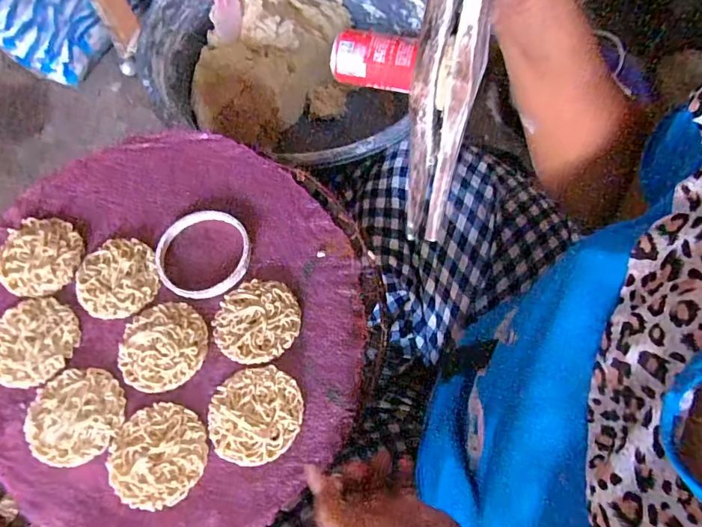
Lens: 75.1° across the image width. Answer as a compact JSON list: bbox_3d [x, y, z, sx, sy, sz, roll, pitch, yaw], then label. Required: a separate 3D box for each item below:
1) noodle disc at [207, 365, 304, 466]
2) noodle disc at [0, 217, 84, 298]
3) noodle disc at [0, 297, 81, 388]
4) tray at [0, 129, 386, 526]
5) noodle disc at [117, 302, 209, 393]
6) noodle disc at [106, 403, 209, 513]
[{"bbox_3d":[-0.080,0.124,0.378,0.076,0.009,0.075,-1,68,2],"label":"noodle disc"},{"bbox_3d":[-0.297,-0.008,0.436,0.072,0.008,0.077,-1,68,2],"label":"noodle disc"},{"bbox_3d":[-0.284,0.071,0.403,0.079,0.008,0.073,-1,68,2],"label":"noodle disc"},{"bbox_3d":[-0.167,0.048,0.416,0.377,0.027,0.371,-1,68,2],"label":"tray"},{"bbox_3d":[-0.167,0.071,0.401,0.075,0.009,0.075,-10,68,-2],"label":"noodle disc"},{"bbox_3d":[-0.156,0.152,0.367,0.075,0.006,0.074,36,74,15],"label":"noodle disc"}]

